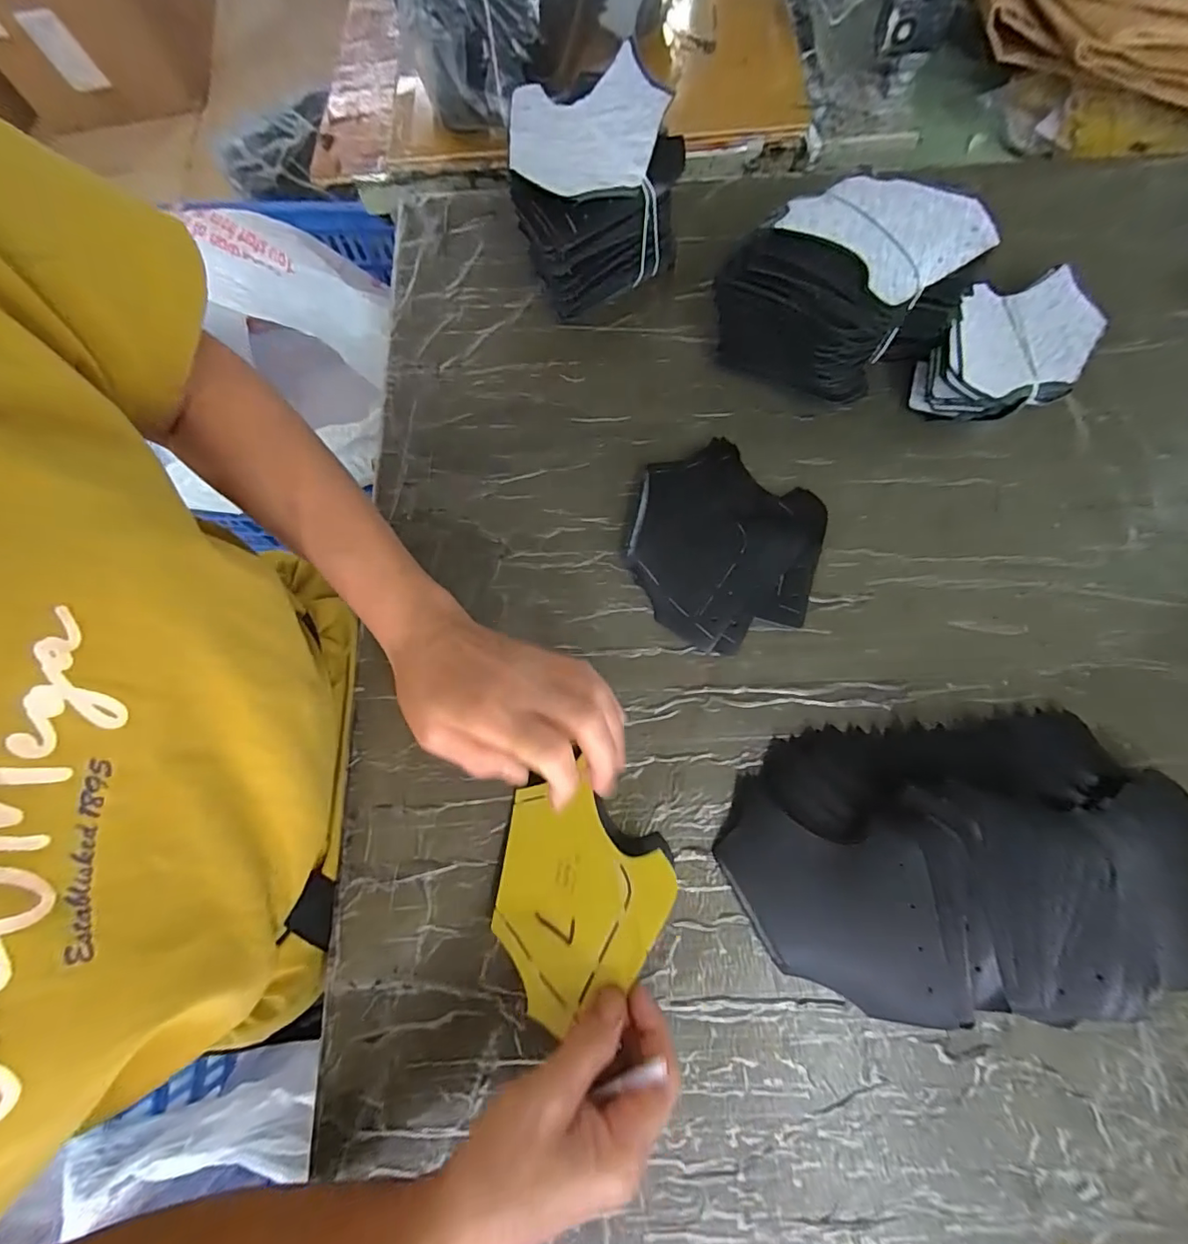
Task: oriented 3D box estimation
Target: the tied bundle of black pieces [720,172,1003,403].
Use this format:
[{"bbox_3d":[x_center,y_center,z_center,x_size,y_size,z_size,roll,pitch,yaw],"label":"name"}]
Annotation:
[{"bbox_3d":[0.177,-0.226,0.379,0.149,0.099,0.106,-27,75,-6],"label":"tied bundle of black pieces"}]

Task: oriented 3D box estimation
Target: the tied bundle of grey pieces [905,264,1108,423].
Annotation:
[{"bbox_3d":[0.307,-0.201,0.400,0.140,0.045,0.090,-21,75,-4],"label":"tied bundle of grey pieces"}]

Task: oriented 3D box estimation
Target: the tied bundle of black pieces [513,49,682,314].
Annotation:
[{"bbox_3d":[0.002,-0.308,0.400,0.118,0.108,0.121,-10,74,-1],"label":"tied bundle of black pieces"}]

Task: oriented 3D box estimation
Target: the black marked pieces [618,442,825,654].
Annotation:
[{"bbox_3d":[0.092,-0.056,0.382,0.132,0.014,0.149,17,75,6],"label":"black marked pieces"}]

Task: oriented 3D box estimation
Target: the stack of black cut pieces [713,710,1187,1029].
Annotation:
[{"bbox_3d":[0.214,0.139,0.308,0.266,0.047,0.163,-5,74,0],"label":"stack of black cut pieces"}]

